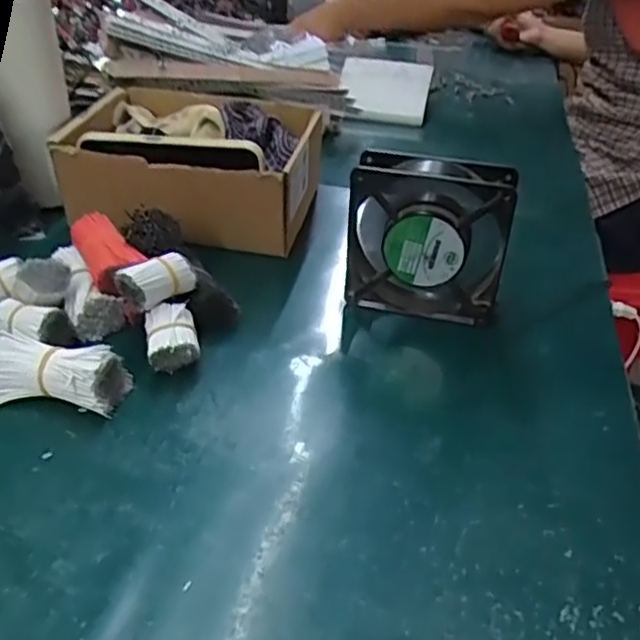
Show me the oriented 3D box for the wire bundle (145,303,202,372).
[{"bbox_3d":[-0.105,0.014,0.470,0.034,0.032,0.046,-6,34,-14],"label":"wire bundle"}]

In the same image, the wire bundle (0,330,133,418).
[{"bbox_3d":[-0.178,0.035,0.433,0.098,0.033,0.044,9,34,10],"label":"wire bundle"}]

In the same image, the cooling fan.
[{"bbox_3d":[0.082,-0.061,0.515,0.122,0.120,0.042,12,34,13],"label":"cooling fan"}]

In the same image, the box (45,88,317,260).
[{"bbox_3d":[-0.123,-0.161,0.670,0.228,0.100,0.188,9,34,9],"label":"box"}]

